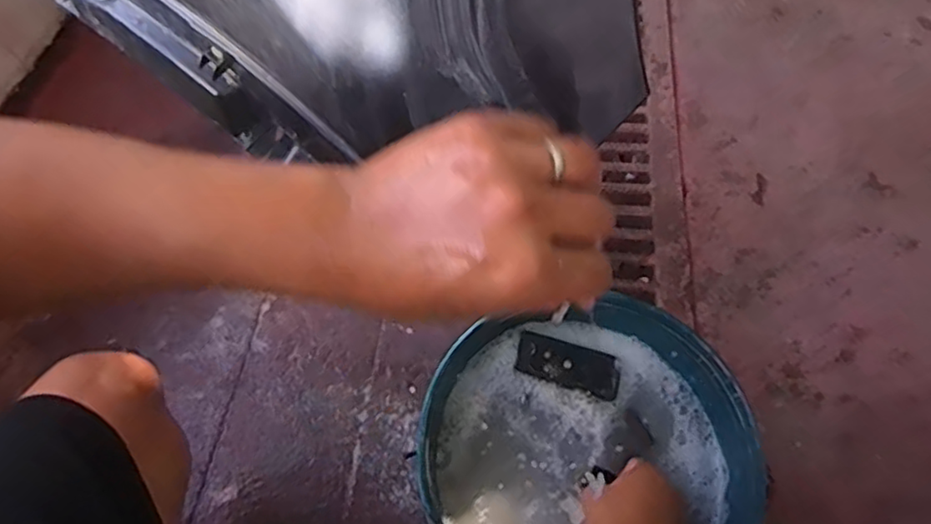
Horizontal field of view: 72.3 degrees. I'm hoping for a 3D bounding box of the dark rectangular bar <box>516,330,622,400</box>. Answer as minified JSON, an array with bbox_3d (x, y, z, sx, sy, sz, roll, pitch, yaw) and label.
[{"bbox_3d":[0.106,0.106,0.651,0.104,0.025,0.042,13,58,6],"label":"dark rectangular bar"}]

